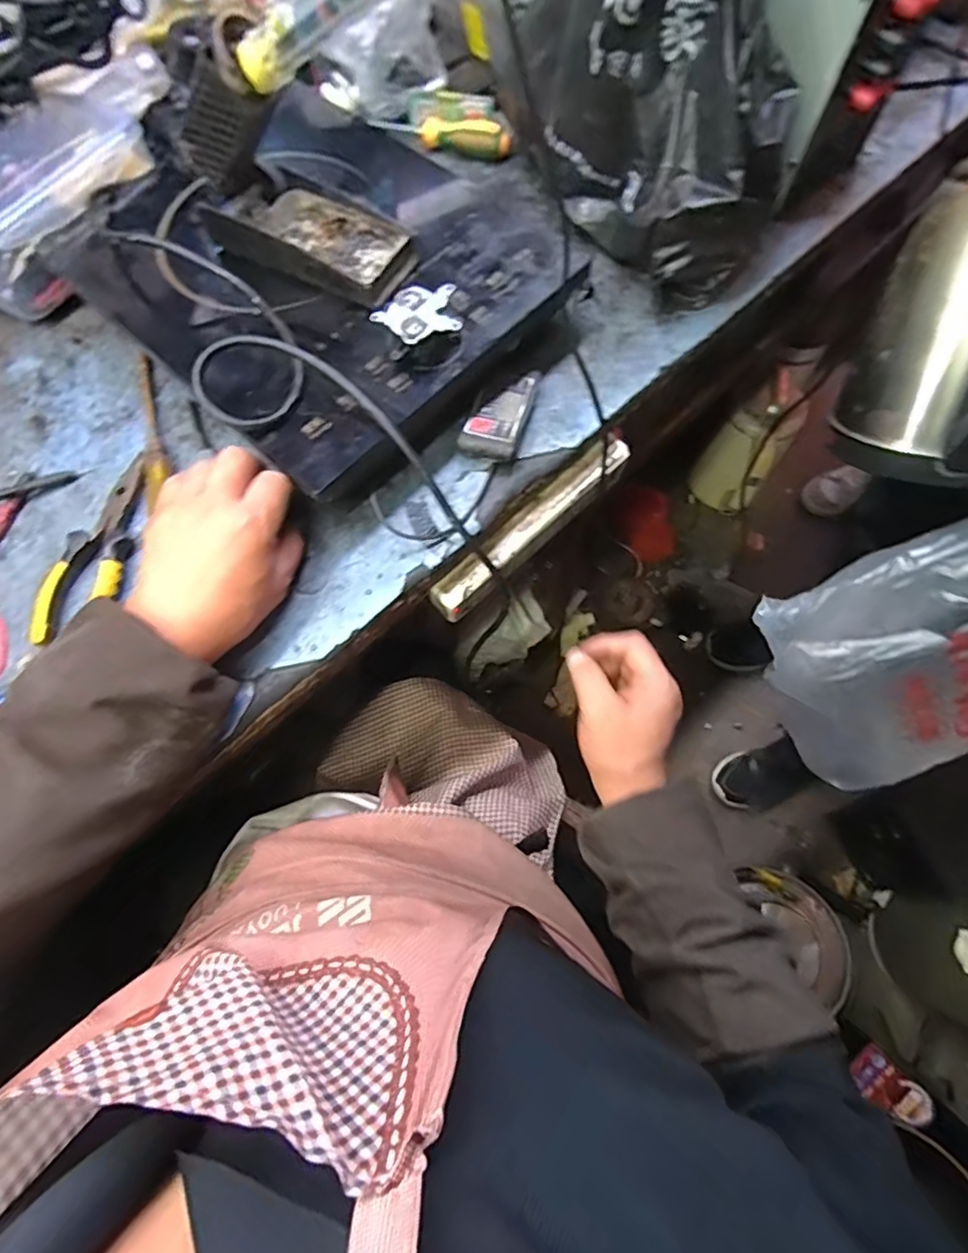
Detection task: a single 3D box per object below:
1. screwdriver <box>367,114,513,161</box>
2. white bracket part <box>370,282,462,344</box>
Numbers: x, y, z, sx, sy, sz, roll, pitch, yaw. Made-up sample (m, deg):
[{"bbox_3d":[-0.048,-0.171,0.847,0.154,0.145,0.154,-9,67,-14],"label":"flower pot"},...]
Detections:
[{"bbox_3d":[-0.049,-0.517,0.607,0.159,0.025,0.025,18,71,9],"label":"screwdriver"},{"bbox_3d":[-0.048,-0.227,0.421,0.062,0.008,0.047,-23,70,-6],"label":"white bracket part"}]

